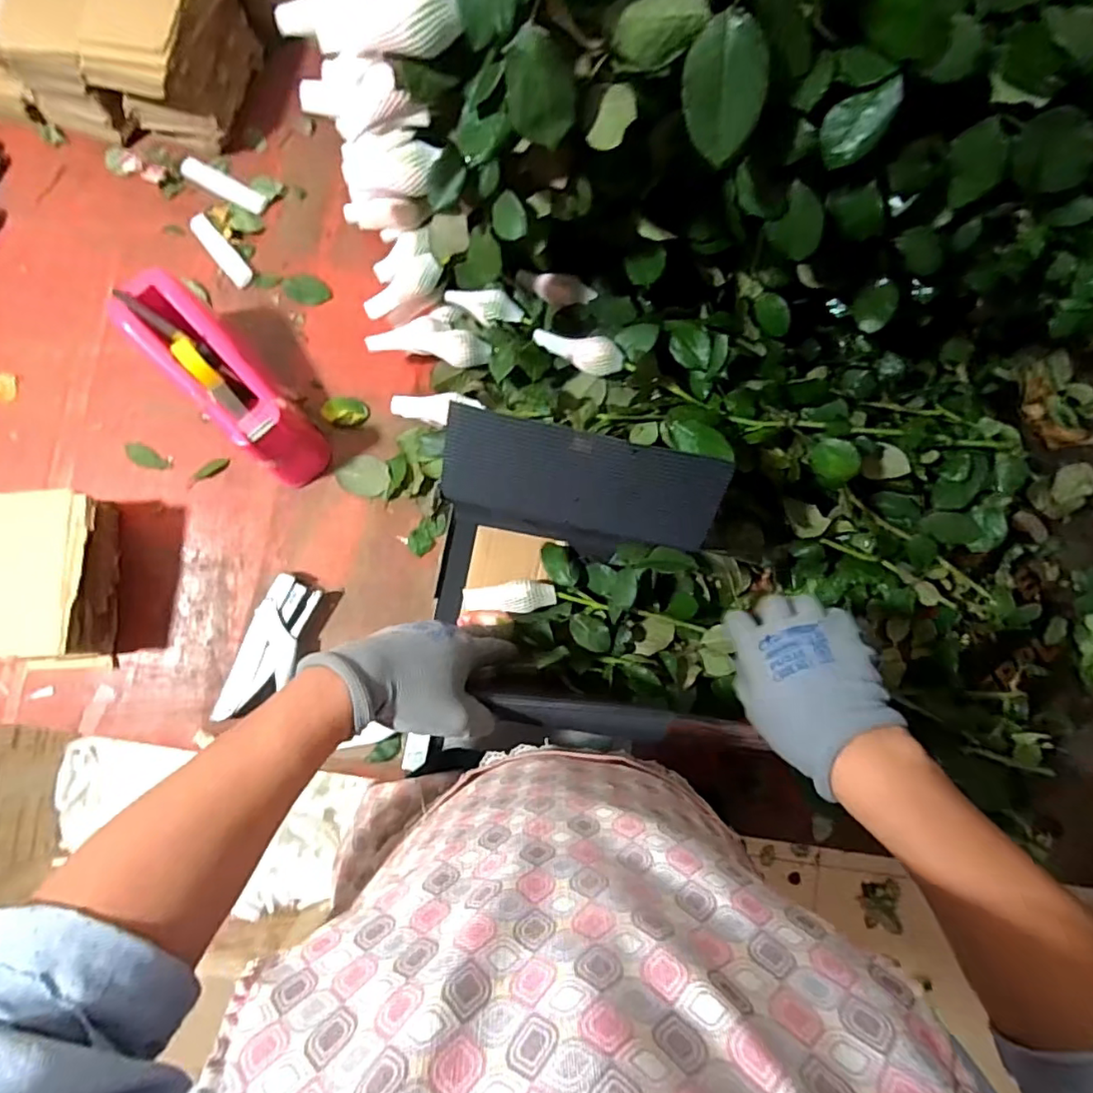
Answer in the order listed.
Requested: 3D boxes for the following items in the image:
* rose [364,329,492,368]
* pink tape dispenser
[{"bbox_3d":[-0.113,-0.190,0.558,0.118,0.029,0.032,0,84,-5],"label":"rose"},{"bbox_3d":[-0.302,-0.151,0.559,0.071,0.102,0.206,-42,88,-9],"label":"pink tape dispenser"}]

